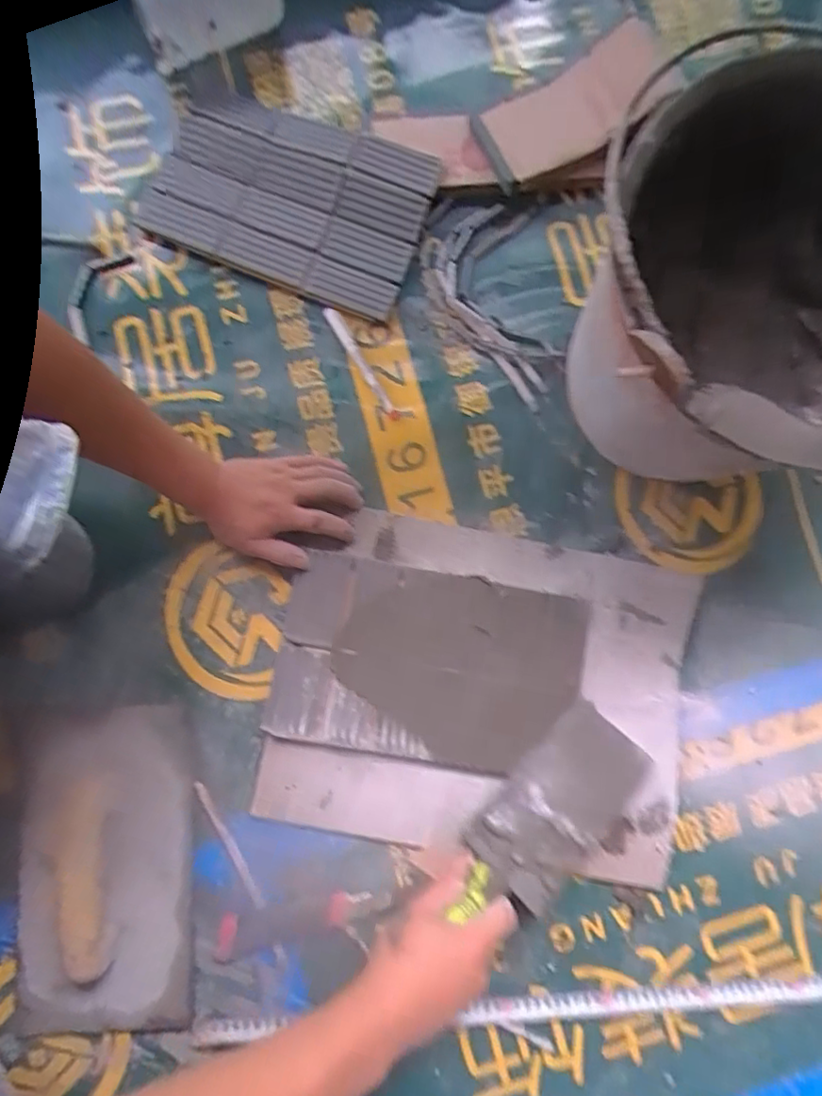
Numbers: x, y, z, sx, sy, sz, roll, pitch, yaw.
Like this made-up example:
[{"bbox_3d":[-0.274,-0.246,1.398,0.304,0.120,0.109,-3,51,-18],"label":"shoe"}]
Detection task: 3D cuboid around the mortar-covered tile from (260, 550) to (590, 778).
[{"bbox_3d":[0.017,0.118,0.593,0.294,0.014,0.186,10,80,1],"label":"mortar-covered tile"}]

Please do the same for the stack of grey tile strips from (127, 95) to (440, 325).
[{"bbox_3d":[-0.139,-0.384,0.657,0.298,0.034,0.180,23,94,6],"label":"stack of grey tile strips"}]

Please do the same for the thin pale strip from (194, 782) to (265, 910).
[{"bbox_3d":[-0.180,0.292,0.584,0.011,0.008,0.131,-32,87,-7],"label":"thin pale strip"}]

